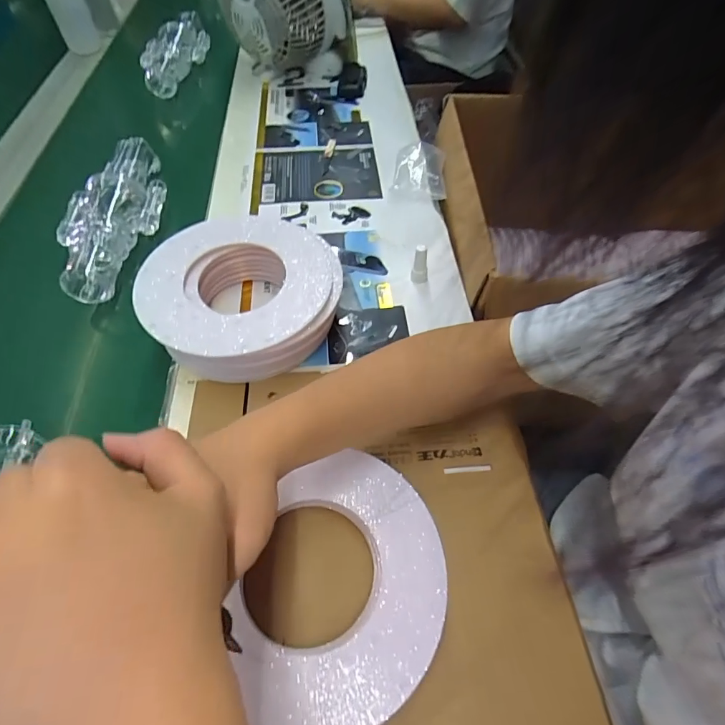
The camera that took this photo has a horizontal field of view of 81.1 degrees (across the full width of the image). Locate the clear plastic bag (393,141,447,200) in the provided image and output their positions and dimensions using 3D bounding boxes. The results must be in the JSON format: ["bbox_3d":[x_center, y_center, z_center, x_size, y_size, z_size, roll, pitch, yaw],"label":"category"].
[{"bbox_3d":[0.091,-0.299,0.657,0.078,0.017,0.088,8,85,-13],"label":"clear plastic bag"}]

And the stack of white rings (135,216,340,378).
[{"bbox_3d":[-0.127,-0.069,0.458,0.196,0.067,0.198,26,58,17],"label":"stack of white rings"}]

